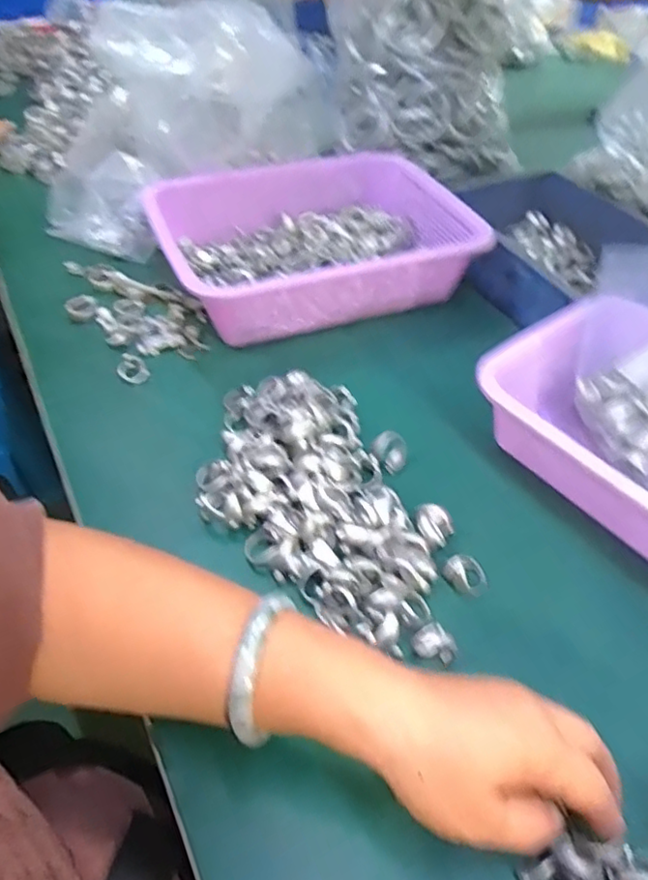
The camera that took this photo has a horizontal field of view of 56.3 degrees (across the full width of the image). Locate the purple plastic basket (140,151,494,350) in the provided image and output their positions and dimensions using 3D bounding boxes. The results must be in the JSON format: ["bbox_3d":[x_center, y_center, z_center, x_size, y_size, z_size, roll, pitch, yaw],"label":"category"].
[{"bbox_3d":[-0.005,-0.203,0.623,0.289,0.078,0.214,-18,50,-18],"label":"purple plastic basket"}]

